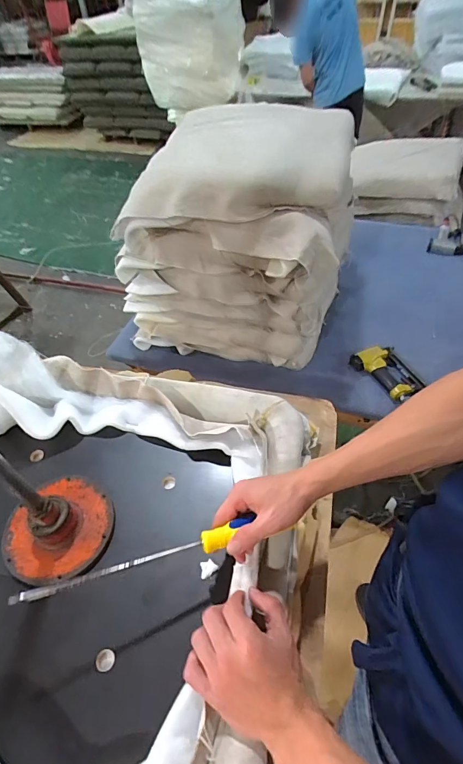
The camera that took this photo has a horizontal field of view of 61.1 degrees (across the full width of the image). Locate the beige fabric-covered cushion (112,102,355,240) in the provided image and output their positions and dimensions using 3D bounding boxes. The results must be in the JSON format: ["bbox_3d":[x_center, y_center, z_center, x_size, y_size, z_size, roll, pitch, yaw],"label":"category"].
[{"bbox_3d":[0.038,-0.597,1.021,0.525,0.109,0.613,6,51,10],"label":"beige fabric-covered cushion"}]

